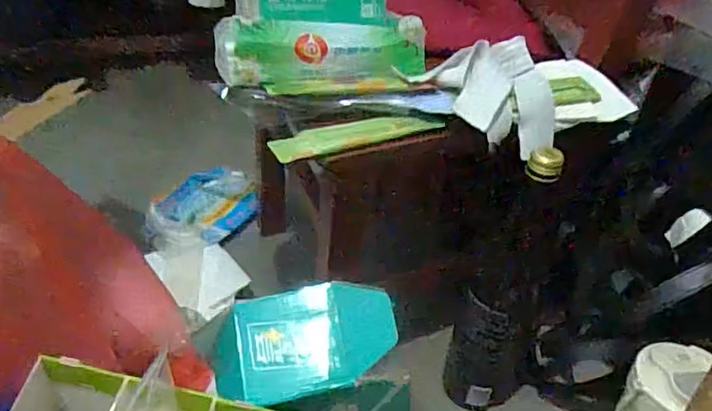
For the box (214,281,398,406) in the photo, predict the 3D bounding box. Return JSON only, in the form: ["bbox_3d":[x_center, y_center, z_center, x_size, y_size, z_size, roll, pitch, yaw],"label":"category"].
[{"bbox_3d":[-0.044,0.118,0.493,0.151,0.056,0.085,-8,67,-3],"label":"box"}]

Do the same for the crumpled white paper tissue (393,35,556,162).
[{"bbox_3d":[0.129,-0.097,0.519,0.102,0.058,0.126,31,43,28],"label":"crumpled white paper tissue"}]

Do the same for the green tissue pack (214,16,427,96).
[{"bbox_3d":[-0.027,-0.133,0.500,0.179,0.048,0.069,-3,38,-13],"label":"green tissue pack"}]

